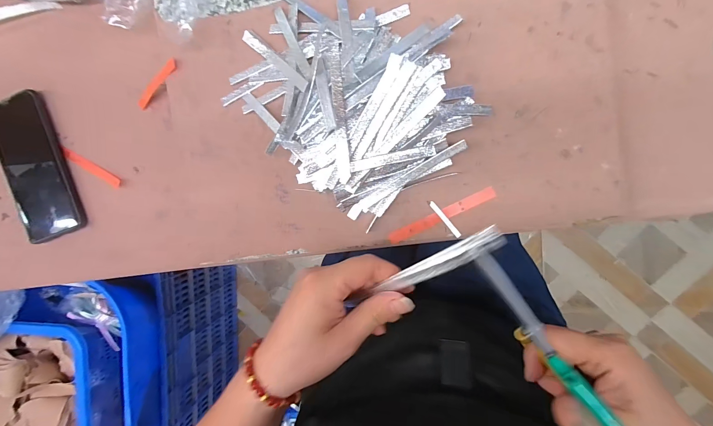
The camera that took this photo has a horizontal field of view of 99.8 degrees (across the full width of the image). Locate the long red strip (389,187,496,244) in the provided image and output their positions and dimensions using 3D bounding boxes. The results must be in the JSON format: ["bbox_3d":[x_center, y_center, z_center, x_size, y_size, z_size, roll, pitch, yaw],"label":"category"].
[{"bbox_3d":[0.077,0.003,0.273,0.100,0.004,0.011,-26,84,8],"label":"long red strip"}]

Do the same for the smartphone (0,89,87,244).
[{"bbox_3d":[-0.370,-0.050,0.342,0.074,0.014,0.159,-17,92,8],"label":"smartphone"}]

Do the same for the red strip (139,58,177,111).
[{"bbox_3d":[-0.205,-0.132,0.308,0.072,0.007,0.012,-27,91,28],"label":"red strip"}]

